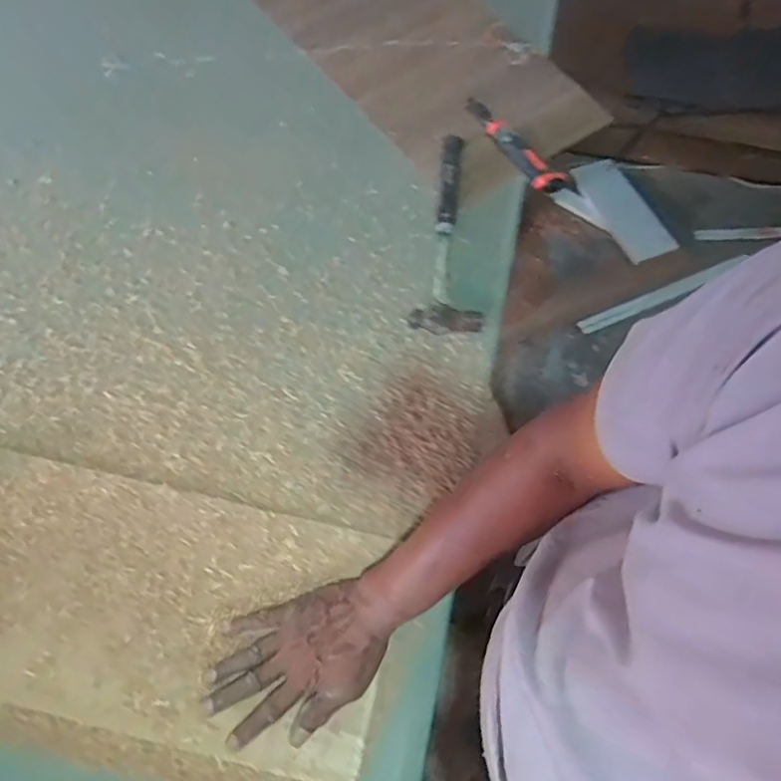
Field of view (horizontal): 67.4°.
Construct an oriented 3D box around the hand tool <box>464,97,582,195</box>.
[{"bbox_3d":[0.171,-0.337,0.806,0.031,0.033,0.213,-32,69,-15],"label":"hand tool"}]

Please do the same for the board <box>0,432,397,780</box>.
[{"bbox_3d":[-0.364,0.176,0.599,0.720,0.015,0.231,13,65,5],"label":"board"}]

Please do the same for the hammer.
[{"bbox_3d":[0.091,-0.210,0.753,0.085,0.029,0.297,10,64,4],"label":"hammer"}]

